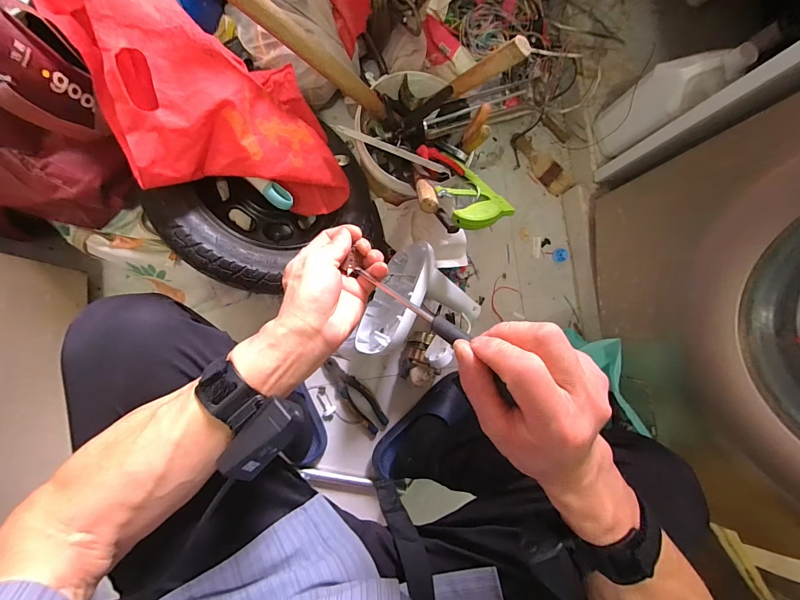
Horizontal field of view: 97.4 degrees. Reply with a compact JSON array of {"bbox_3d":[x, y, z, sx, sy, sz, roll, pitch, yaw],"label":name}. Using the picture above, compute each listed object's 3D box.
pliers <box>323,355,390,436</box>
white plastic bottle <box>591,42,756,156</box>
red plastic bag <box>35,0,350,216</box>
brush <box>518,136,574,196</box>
[{"bbox_3d":[-0.094,0.199,0.742,0.050,0.013,0.179,-37,91,-9],"label":"pliers"},{"bbox_3d":[0.526,-0.390,0.699,0.156,0.226,0.108,-20,88,-13],"label":"white plastic bottle"},{"bbox_3d":[-0.272,-0.297,0.522,0.281,0.213,0.351,-24,89,-9],"label":"red plastic bag"},{"bbox_3d":[0.346,-0.327,0.850,0.064,0.013,0.167,-41,92,-9],"label":"brush"}]

